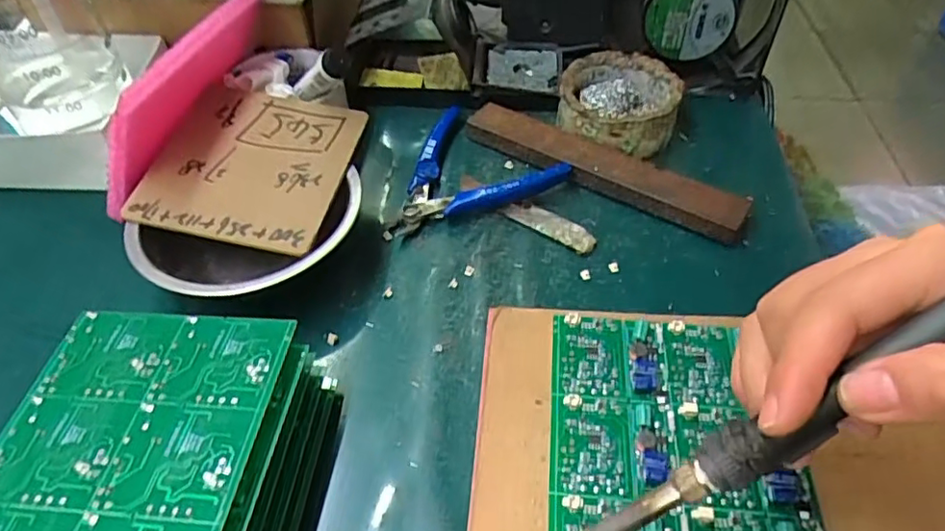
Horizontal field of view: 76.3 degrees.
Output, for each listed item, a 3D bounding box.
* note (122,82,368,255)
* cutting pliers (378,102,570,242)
[{"bbox_3d":[-0.132,-0.064,0.365,0.109,0.005,0.114,11,57,7],"label":"note"},{"bbox_3d":[-0.014,-0.059,0.399,0.111,0.018,0.114,35,59,28],"label":"cutting pliers"}]

